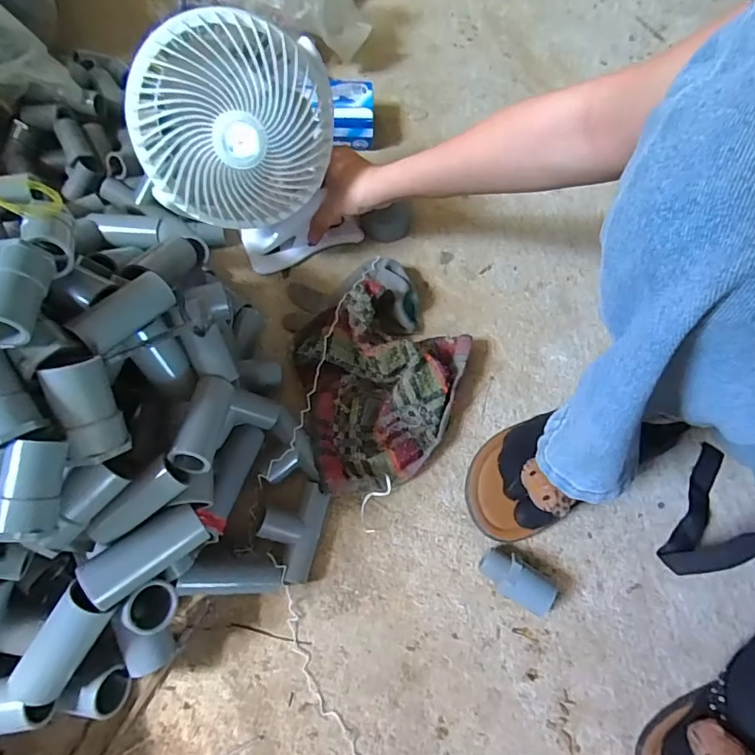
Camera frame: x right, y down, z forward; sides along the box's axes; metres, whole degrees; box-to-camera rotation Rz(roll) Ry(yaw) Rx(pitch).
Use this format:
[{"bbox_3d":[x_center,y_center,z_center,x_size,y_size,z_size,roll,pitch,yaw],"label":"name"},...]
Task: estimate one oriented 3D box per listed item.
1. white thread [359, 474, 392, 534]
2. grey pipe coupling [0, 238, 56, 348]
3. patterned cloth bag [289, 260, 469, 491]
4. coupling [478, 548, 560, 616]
[{"bbox_3d":[-0.002,0.121,0.463,0.022,0.008,0.056,28,80,9],"label":"white thread"},{"bbox_3d":[-0.198,-0.048,0.259,0.027,0.025,0.056,2,65,-2],"label":"grey pipe coupling"},{"bbox_3d":[0.006,-0.016,0.497,0.178,0.063,0.239,-12,67,-8],"label":"patterned cloth bag"},{"bbox_3d":[0.123,0.181,0.428,0.067,0.034,0.032,34,69,12],"label":"coupling"}]

